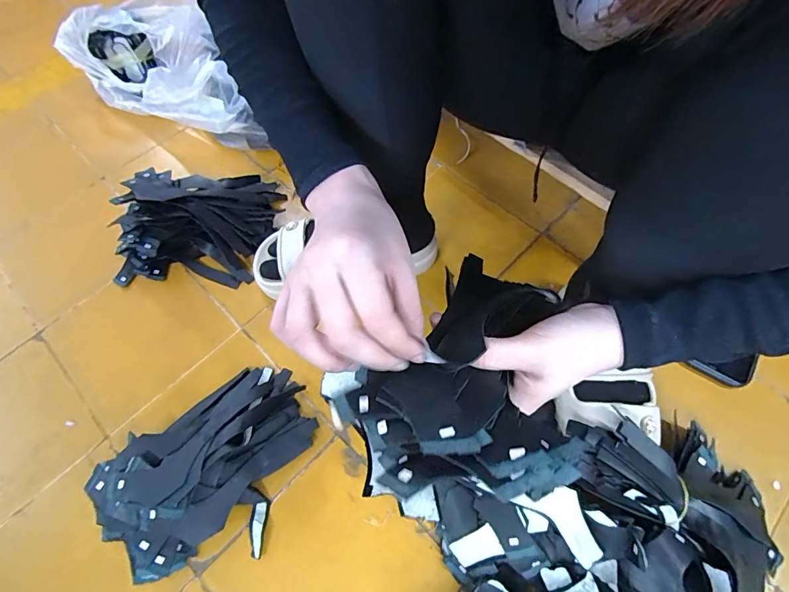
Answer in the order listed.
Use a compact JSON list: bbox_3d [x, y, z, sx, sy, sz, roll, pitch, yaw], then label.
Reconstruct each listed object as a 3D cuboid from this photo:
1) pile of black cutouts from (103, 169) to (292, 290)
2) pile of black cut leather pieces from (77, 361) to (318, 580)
[{"bbox_3d":[-0.285,-0.115,0.617,0.214,0.081,0.205,7,63,6],"label":"pile of black cutouts"},{"bbox_3d":[-0.200,0.190,0.463,0.235,0.060,0.174,-36,66,-16],"label":"pile of black cut leather pieces"}]

